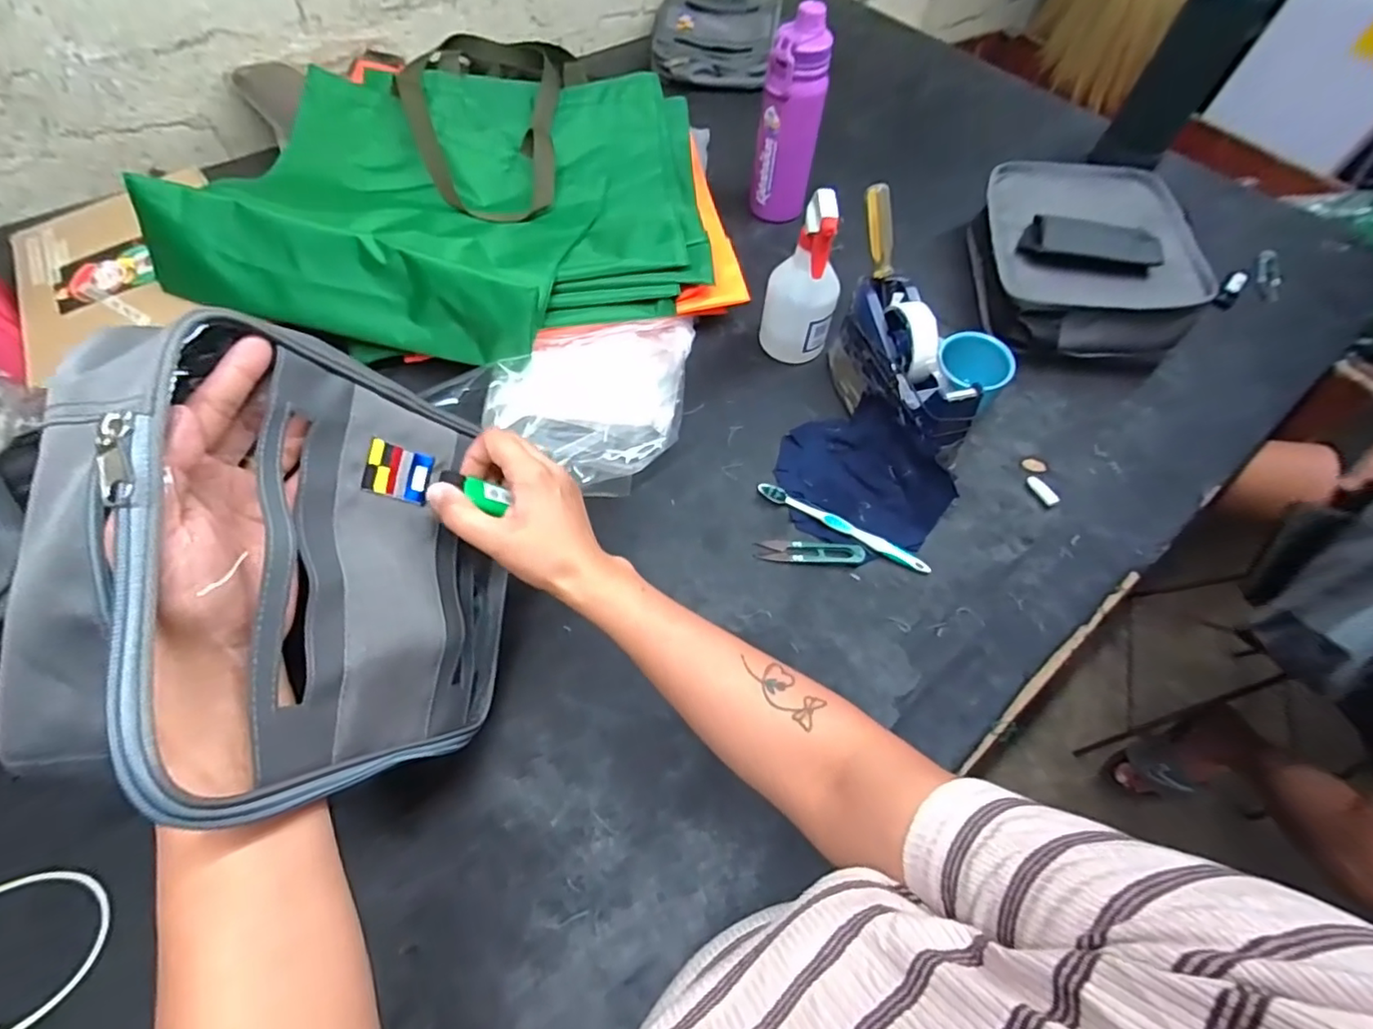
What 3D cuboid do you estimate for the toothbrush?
[{"bbox_3d":[0.153,0.011,0.573,0.179,0.013,0.017,31,63,13],"label":"toothbrush"}]

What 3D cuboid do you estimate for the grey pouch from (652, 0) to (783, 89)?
[{"bbox_3d":[0.056,-0.892,1.079,0.219,0.045,0.326,11,59,4],"label":"grey pouch"}]

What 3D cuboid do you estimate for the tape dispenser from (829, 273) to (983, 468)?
[{"bbox_3d":[0.223,-0.143,0.605,0.070,0.115,0.196,-14,62,-11],"label":"tape dispenser"}]

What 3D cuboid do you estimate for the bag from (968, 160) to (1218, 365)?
[{"bbox_3d":[0.491,-0.320,0.730,0.213,0.097,0.298,6,60,0],"label":"bag"}]

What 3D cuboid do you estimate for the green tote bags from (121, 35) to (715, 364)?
[{"bbox_3d":[-0.252,-0.409,0.702,0.545,0.103,0.478,2,60,-2],"label":"green tote bags"}]

